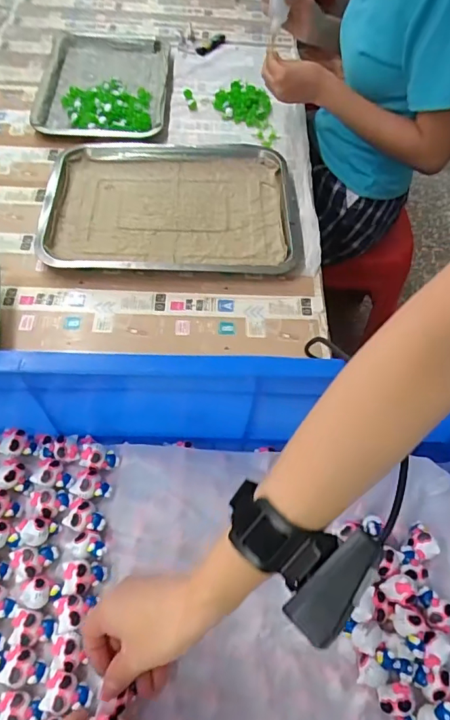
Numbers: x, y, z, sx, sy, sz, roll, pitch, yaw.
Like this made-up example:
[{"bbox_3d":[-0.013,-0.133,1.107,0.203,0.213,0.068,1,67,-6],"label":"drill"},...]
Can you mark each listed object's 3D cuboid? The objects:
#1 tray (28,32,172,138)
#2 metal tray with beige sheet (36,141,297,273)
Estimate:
[{"bbox_3d":[-0.216,-0.502,0.857,0.223,0.022,0.336,1,55,-4],"label":"tray"},{"bbox_3d":[-0.077,-0.237,0.699,0.343,0.026,0.279,2,55,-4],"label":"metal tray with beige sheet"}]

